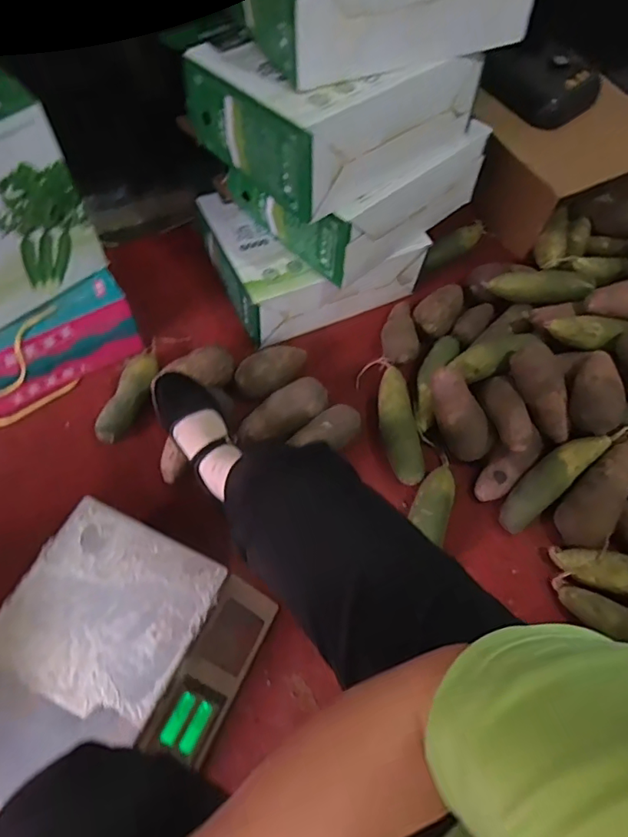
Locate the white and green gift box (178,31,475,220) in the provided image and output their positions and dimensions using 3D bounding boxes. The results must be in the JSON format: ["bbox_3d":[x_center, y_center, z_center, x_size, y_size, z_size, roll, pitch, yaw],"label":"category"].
[{"bbox_3d":[0.026,-0.490,0.783,0.337,0.132,0.285,-39,70,-20],"label":"white and green gift box"}]

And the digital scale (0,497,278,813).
[{"bbox_3d":[-0.260,0.316,0.664,0.301,0.106,0.336,24,63,11],"label":"digital scale"}]

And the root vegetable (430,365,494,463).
[{"bbox_3d":[0.232,-0.010,0.838,0.066,0.052,0.158,-26,97,-15],"label":"root vegetable"}]

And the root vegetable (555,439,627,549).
[{"bbox_3d":[0.444,0.103,0.807,0.074,0.071,0.204,34,85,15],"label":"root vegetable"}]

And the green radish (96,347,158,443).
[{"bbox_3d":[-0.308,-0.040,0.882,0.057,0.044,0.184,11,62,4],"label":"green radish"}]

